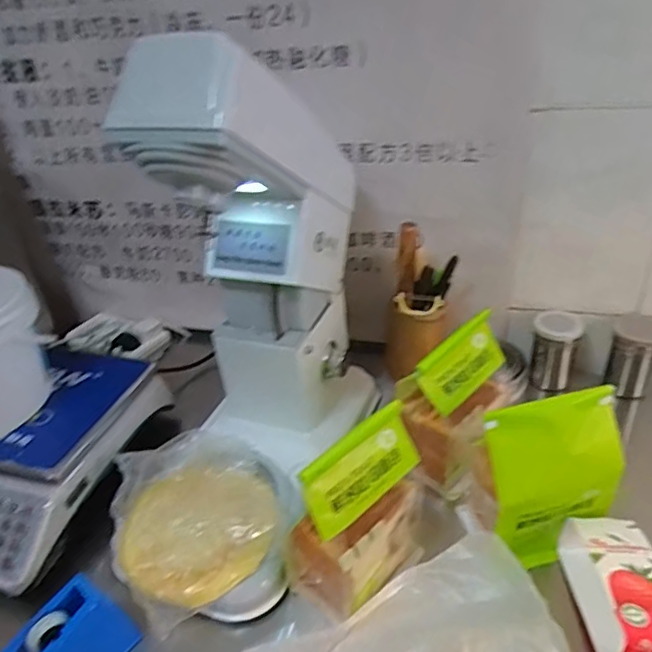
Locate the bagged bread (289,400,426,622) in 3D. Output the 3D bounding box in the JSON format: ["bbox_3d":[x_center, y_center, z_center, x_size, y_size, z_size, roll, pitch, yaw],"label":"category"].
[{"bbox_3d":[0.036,0.192,0.590,0.140,0.198,0.083,-29,40,-32],"label":"bagged bread"}]

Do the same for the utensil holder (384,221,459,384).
[{"bbox_3d":[0.145,-0.040,0.873,0.104,0.253,0.078,1,33,9],"label":"utensil holder"}]

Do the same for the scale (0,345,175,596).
[{"bbox_3d":[-0.438,0.166,0.775,0.316,0.098,0.323,6,35,17],"label":"scale"}]

